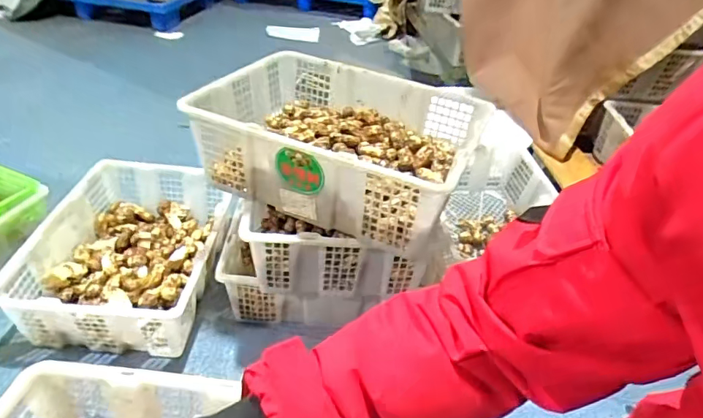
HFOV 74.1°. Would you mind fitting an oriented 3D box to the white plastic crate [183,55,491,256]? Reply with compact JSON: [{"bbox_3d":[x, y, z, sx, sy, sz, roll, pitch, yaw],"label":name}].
[{"bbox_3d":[-0.014,-0.135,0.872,0.466,0.164,0.392,19,38,17],"label":"white plastic crate"}]

